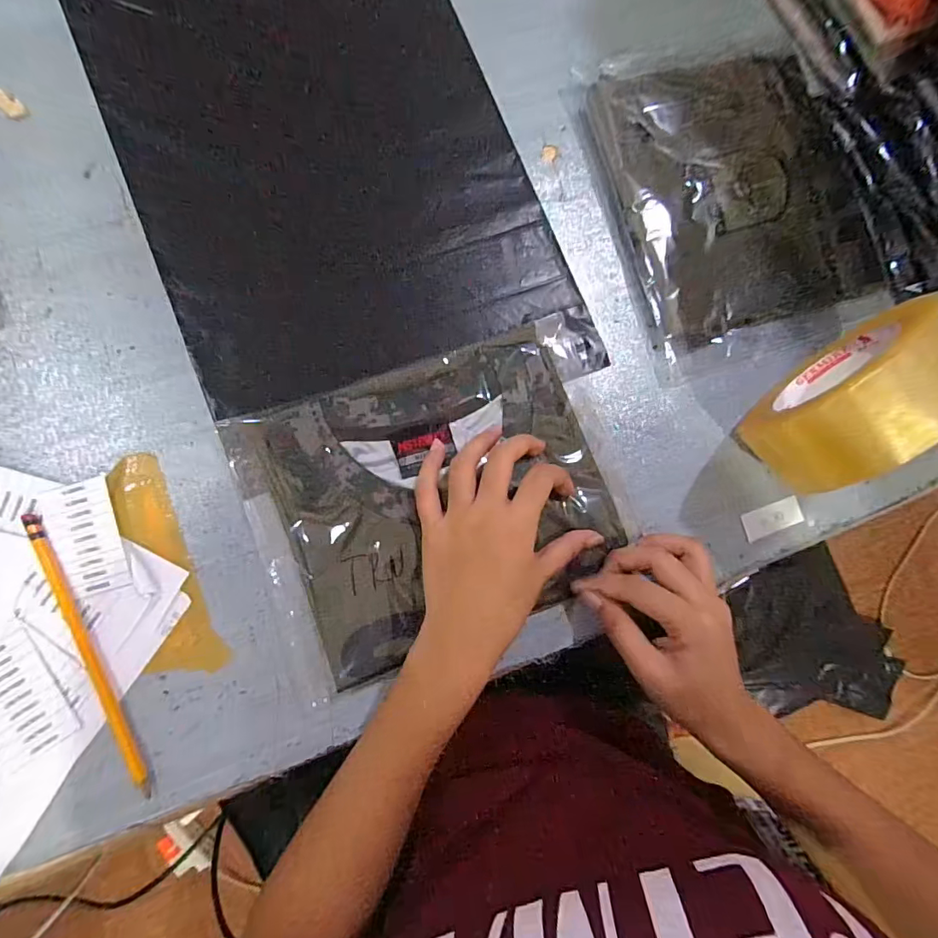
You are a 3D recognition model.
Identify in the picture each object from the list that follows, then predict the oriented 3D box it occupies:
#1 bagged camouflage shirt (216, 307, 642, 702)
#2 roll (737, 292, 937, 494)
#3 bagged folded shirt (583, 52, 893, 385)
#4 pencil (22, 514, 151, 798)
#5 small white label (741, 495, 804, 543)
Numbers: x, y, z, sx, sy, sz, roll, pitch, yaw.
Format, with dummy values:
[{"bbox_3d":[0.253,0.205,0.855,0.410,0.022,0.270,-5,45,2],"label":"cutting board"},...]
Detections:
[{"bbox_3d":[-0.008,0.013,0.332,0.264,0.019,0.182,-20,85,-8],"label":"bagged camouflage shirt"},{"bbox_3d":[0.237,-0.041,0.310,0.111,0.127,0.061,-39,88,-9],"label":"roll"},{"bbox_3d":[0.216,-0.211,0.385,0.209,0.022,0.247,-15,85,-8],"label":"bagged folded shirt"},{"bbox_3d":[-0.234,0.112,0.300,0.011,0.006,0.183,-25,86,-9],"label":"pencil"},{"bbox_3d":[0.227,0.037,0.364,0.048,0.004,0.021,-19,85,-8],"label":"small white label"}]

